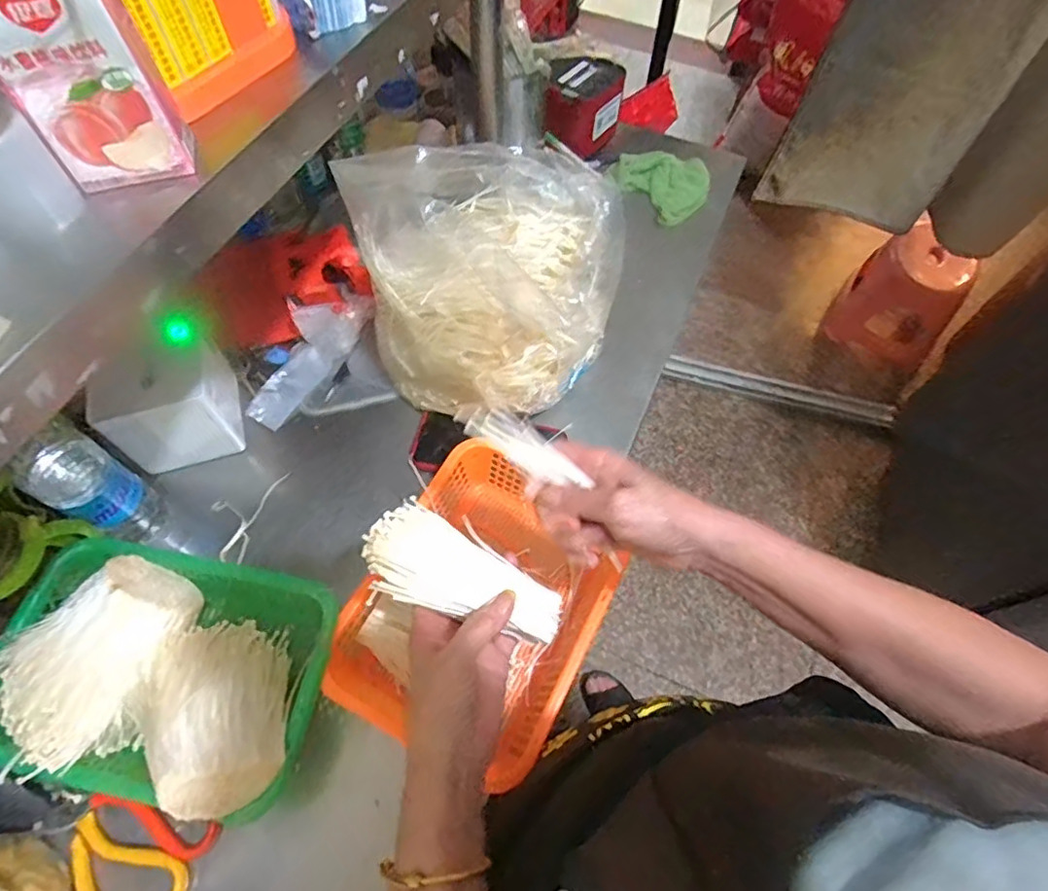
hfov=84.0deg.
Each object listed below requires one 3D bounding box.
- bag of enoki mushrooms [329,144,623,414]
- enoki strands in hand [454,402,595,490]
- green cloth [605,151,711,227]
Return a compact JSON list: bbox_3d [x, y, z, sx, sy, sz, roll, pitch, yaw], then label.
[{"bbox_3d":[-0.031,-0.174,0.640,0.224,0.157,0.253,31,65,14],"label":"bag of enoki mushrooms"},{"bbox_3d":[-0.002,-0.001,0.402,0.098,0.014,0.027,34,65,10],"label":"enoki strands in hand"},{"bbox_3d":[0.225,-0.404,0.884,0.144,0.029,0.144,-38,69,-20],"label":"green cloth"}]

